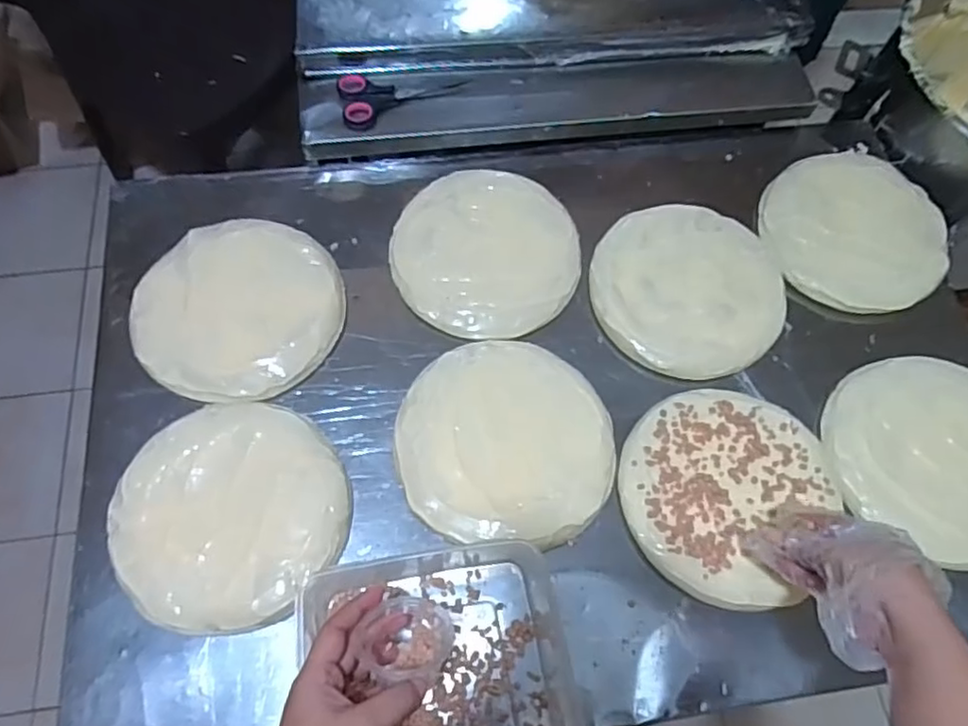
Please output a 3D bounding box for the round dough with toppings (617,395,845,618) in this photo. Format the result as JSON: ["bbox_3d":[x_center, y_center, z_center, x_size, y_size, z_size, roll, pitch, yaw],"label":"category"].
[{"bbox_3d":[0.218,0.113,0.585,0.179,0.022,0.190,1,69,-1],"label":"round dough with toppings"}]

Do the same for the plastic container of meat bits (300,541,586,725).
[{"bbox_3d":[-0.029,0.251,0.500,0.203,0.073,0.206,-12,70,-6],"label":"plastic container of meat bits"}]

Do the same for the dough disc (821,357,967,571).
[{"bbox_3d":[0.427,0.083,0.602,0.195,0.026,0.177,30,71,9],"label":"dough disc"}]

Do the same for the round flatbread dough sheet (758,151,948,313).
[{"bbox_3d":[0.404,-0.146,0.697,0.184,0.019,0.187,1,69,-1],"label":"round flatbread dough sheet"}]

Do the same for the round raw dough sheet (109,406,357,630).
[{"bbox_3d":[-0.221,0.130,0.561,0.187,0.025,0.188,1,69,-1],"label":"round raw dough sheet"}]

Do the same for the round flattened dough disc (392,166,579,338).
[{"bbox_3d":[0.002,-0.121,0.683,0.192,0.017,0.192,1,69,-1],"label":"round flattened dough disc"}]

